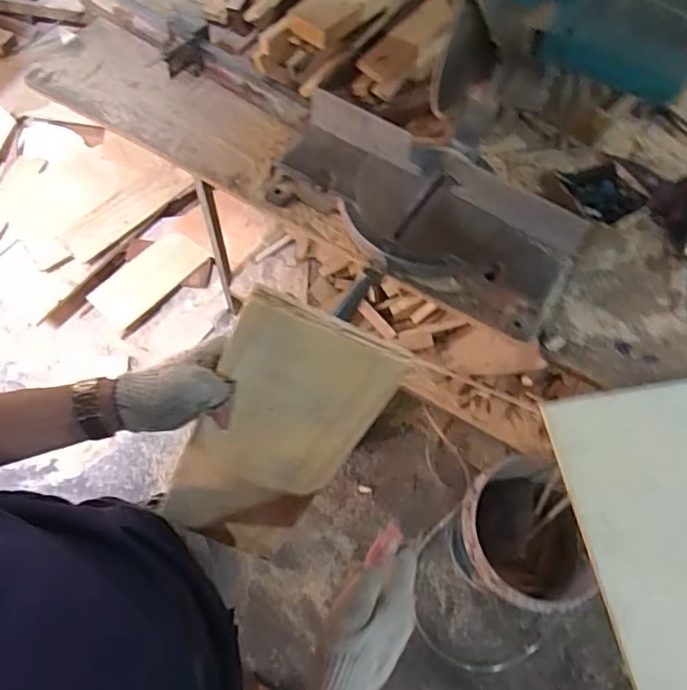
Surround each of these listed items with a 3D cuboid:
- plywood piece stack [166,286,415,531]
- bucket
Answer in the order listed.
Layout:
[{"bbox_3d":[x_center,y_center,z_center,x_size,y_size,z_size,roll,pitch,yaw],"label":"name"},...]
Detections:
[{"bbox_3d":[-0.067,0.094,0.524,0.138,0.317,0.009,24,37,-8],"label":"plywood piece stack"},{"bbox_3d":[0.373,0.429,1.259,0.260,0.291,0.294,-15,67,-8],"label":"bucket"}]

